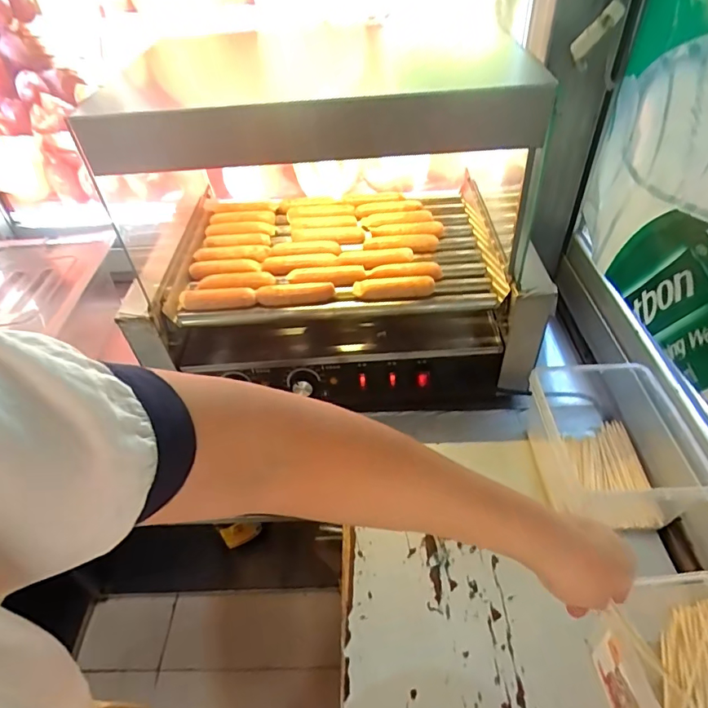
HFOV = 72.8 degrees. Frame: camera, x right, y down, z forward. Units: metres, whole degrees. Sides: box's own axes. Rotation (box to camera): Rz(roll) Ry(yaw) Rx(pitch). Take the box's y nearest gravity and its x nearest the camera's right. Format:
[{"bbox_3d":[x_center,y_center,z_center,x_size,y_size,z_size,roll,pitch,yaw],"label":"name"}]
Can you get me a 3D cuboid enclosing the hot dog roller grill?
[{"bbox_3d":[-0.020,-0.119,0.806,0.567,0.194,0.356,-2,44,3],"label":"hot dog roller grill"}]

